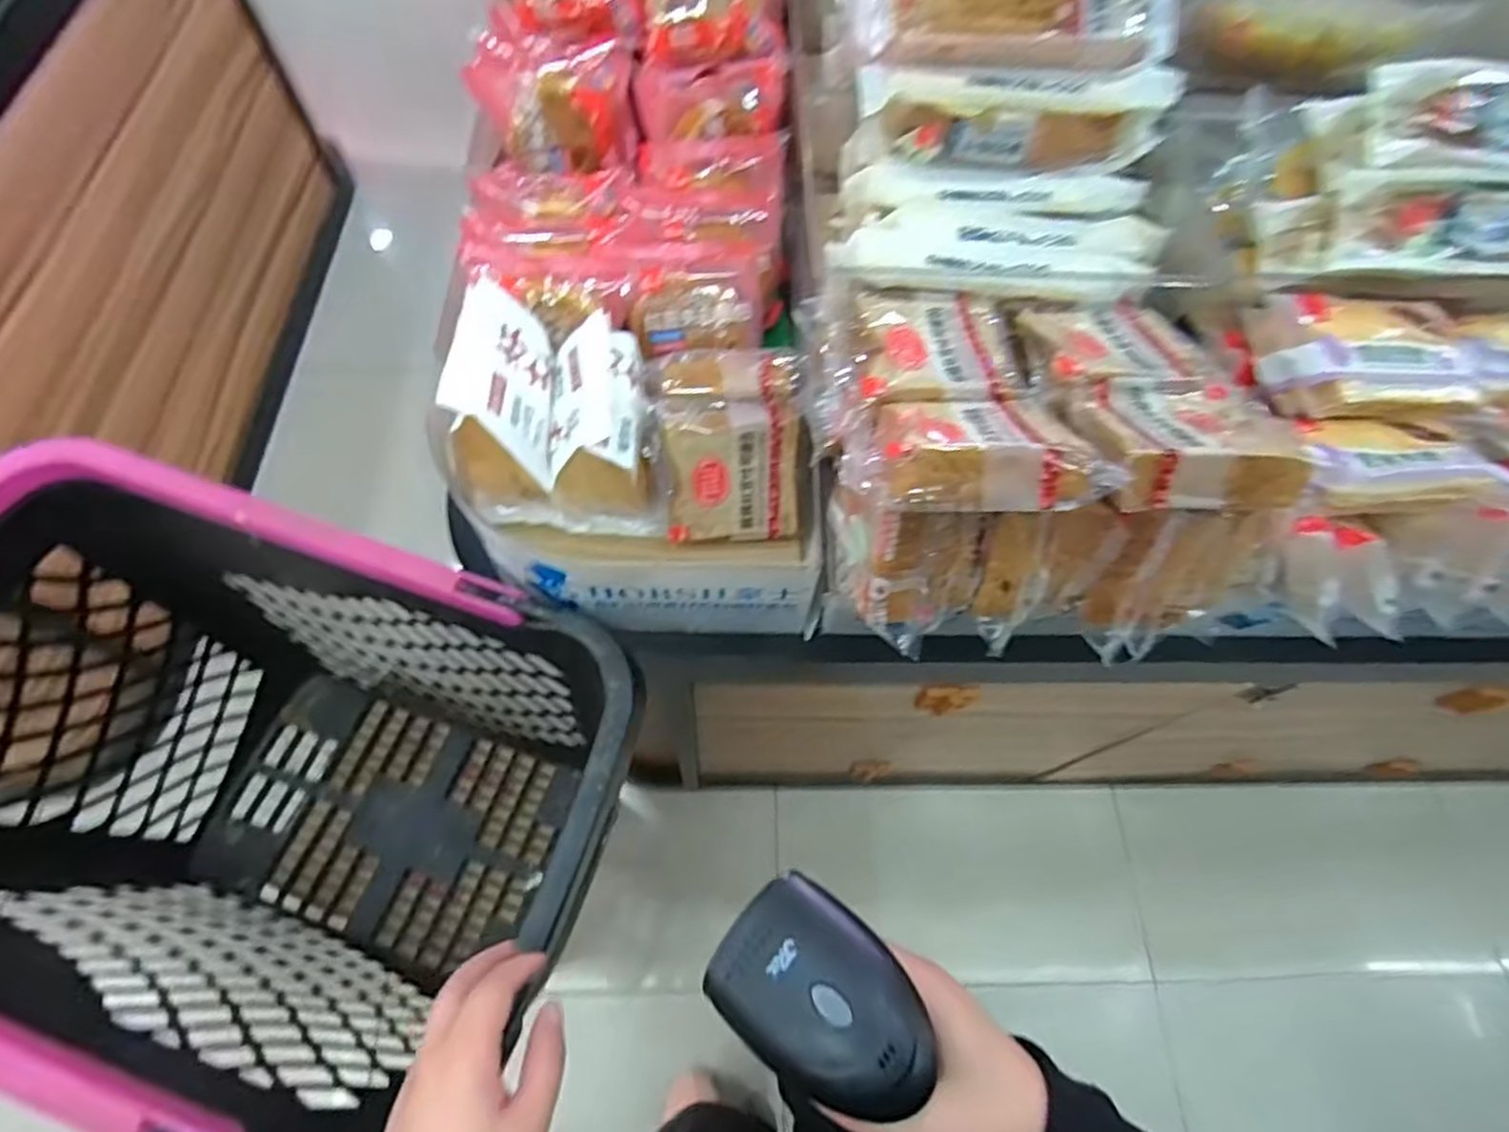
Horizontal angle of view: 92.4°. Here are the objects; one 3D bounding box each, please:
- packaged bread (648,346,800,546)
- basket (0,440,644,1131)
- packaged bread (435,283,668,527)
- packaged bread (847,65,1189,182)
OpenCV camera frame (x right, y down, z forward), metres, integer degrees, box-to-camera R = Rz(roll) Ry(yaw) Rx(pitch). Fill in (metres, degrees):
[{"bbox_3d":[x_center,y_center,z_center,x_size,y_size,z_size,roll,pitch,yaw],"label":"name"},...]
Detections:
[{"bbox_3d":[-0.020,-0.096,0.574,0.109,0.088,0.121,-6,63,-5],"label":"packaged bread"},{"bbox_3d":[-0.398,0.230,0.694,0.560,0.481,0.370,17,63,7],"label":"basket"},{"bbox_3d":[-0.142,-0.114,0.549,0.143,0.144,0.116,0,63,-2],"label":"packaged bread"},{"bbox_3d":[0.201,-0.356,0.573,0.240,0.060,0.049,-4,63,-5],"label":"packaged bread"}]

